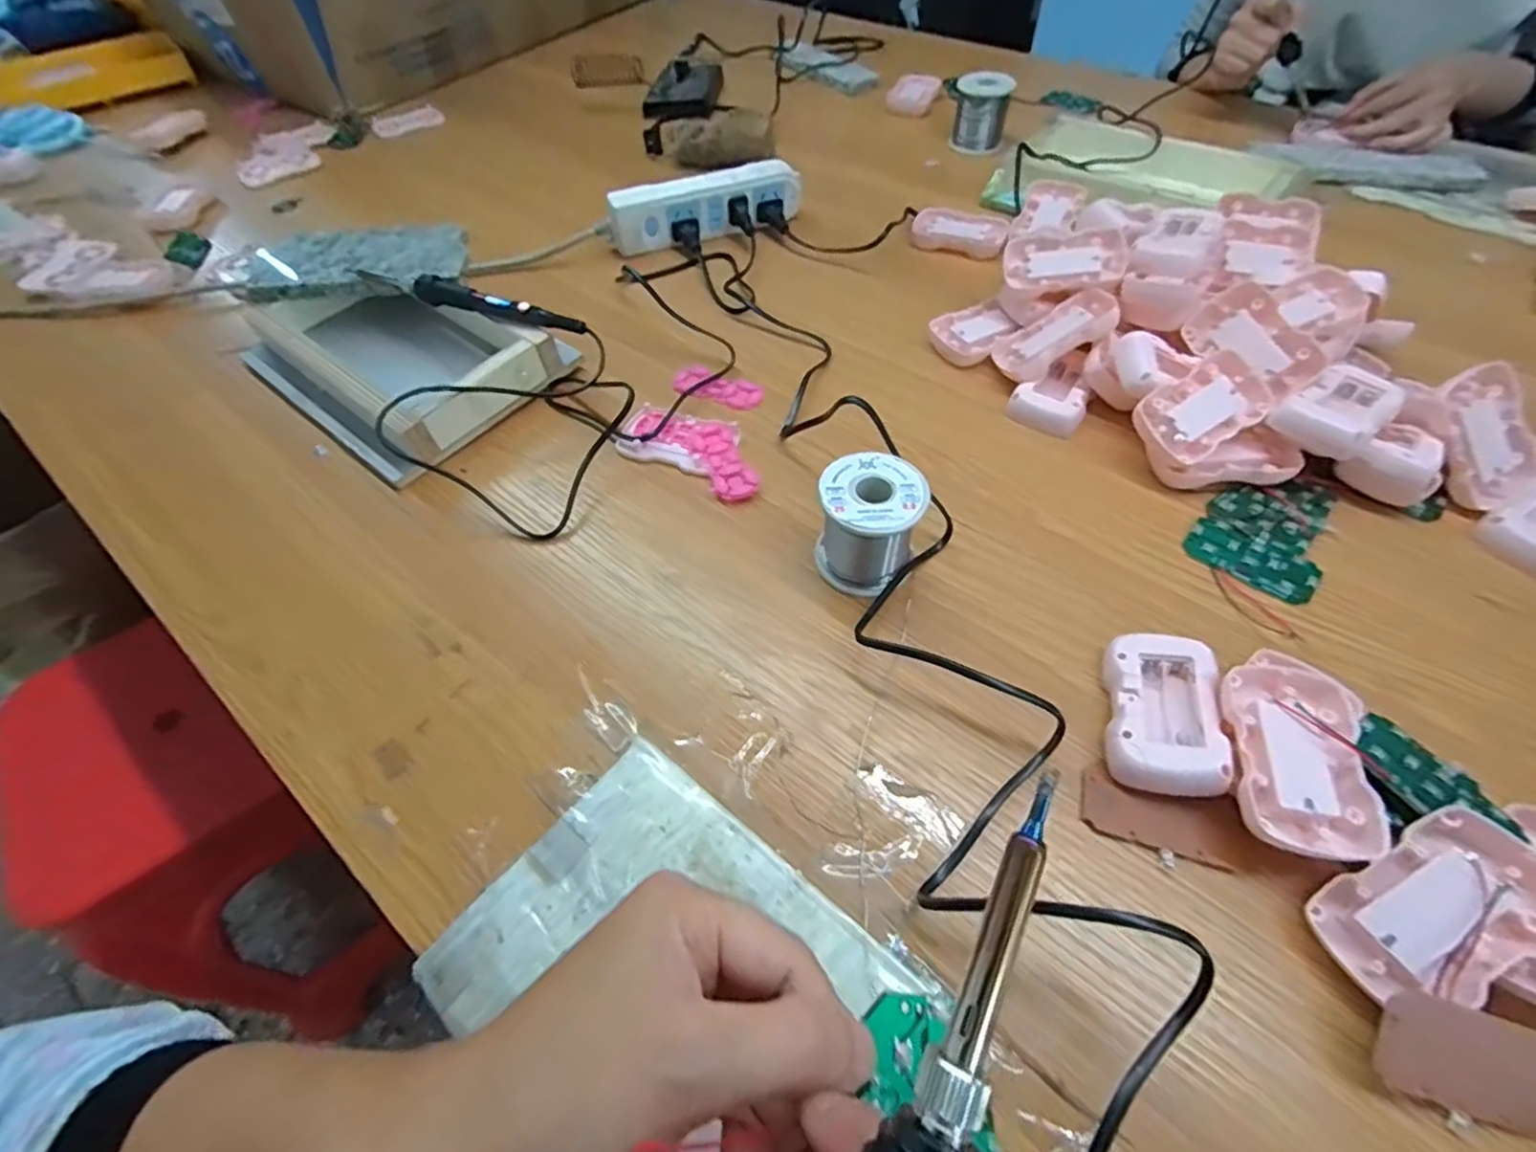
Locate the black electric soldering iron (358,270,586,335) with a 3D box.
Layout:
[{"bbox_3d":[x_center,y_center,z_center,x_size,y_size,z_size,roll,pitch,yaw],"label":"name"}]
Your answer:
[{"bbox_3d":[-0.241,-0.222,0.531,0.209,0.026,0.019,16,57,14],"label":"black electric soldering iron"}]

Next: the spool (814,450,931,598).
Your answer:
[{"bbox_3d":[0.062,-0.032,0.403,0.060,0.065,0.061,-1,54,2],"label":"spool"}]

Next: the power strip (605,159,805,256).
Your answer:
[{"bbox_3d":[-0.060,-0.371,0.657,0.189,0.055,0.032,-20,56,-11],"label":"power strip"}]

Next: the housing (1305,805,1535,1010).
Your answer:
[{"bbox_3d":[0.283,0.142,0.278,0.088,0.018,0.053,-35,49,1],"label":"housing"}]

